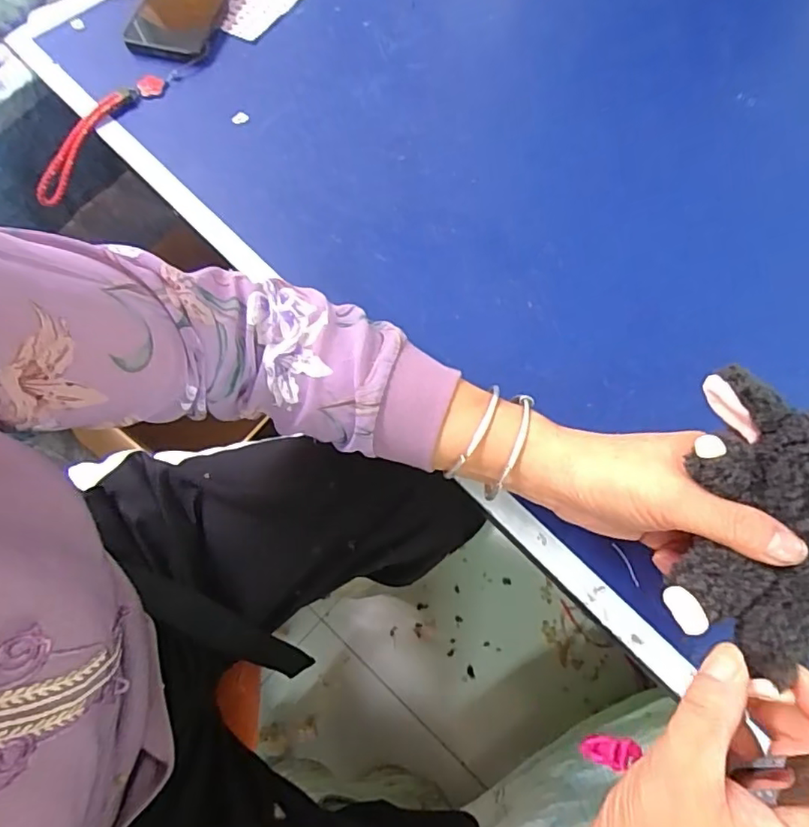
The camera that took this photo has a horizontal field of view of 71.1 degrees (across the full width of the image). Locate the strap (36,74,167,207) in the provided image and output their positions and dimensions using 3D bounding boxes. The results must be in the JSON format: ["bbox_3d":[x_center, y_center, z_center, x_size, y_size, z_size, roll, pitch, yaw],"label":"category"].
[{"bbox_3d":[-0.280,-0.249,0.506,0.155,0.033,0.019,-44,73,4],"label":"strap"}]

